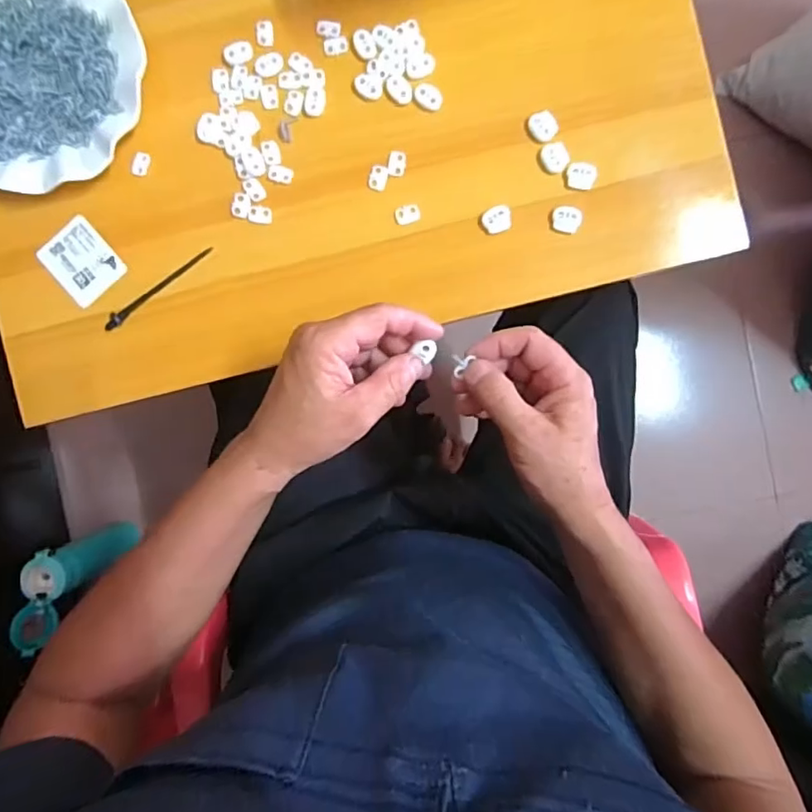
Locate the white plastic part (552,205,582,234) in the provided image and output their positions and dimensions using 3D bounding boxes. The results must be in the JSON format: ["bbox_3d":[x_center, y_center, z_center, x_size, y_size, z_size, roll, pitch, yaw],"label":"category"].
[{"bbox_3d":[0.126,-0.146,0.434,0.022,0.005,0.020,5,91,1],"label":"white plastic part"}]

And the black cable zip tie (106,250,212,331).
[{"bbox_3d":[-0.200,-0.095,0.447,0.105,0.006,0.010,-38,90,1],"label":"black cable zip tie"}]

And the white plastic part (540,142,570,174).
[{"bbox_3d":[0.117,-0.195,0.435,0.020,0.008,0.023,-24,90,1],"label":"white plastic part"}]

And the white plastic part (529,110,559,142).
[{"bbox_3d":[0.109,-0.220,0.435,0.020,0.004,0.023,-33,90,1],"label":"white plastic part"}]

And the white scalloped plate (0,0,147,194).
[{"bbox_3d":[-0.295,-0.259,0.433,0.175,0.020,0.176,0,91,1],"label":"white scalloped plate"}]

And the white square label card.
[{"bbox_3d":[-0.263,-0.118,0.450,0.049,0.004,0.062,-42,89,-3],"label":"white square label card"}]

